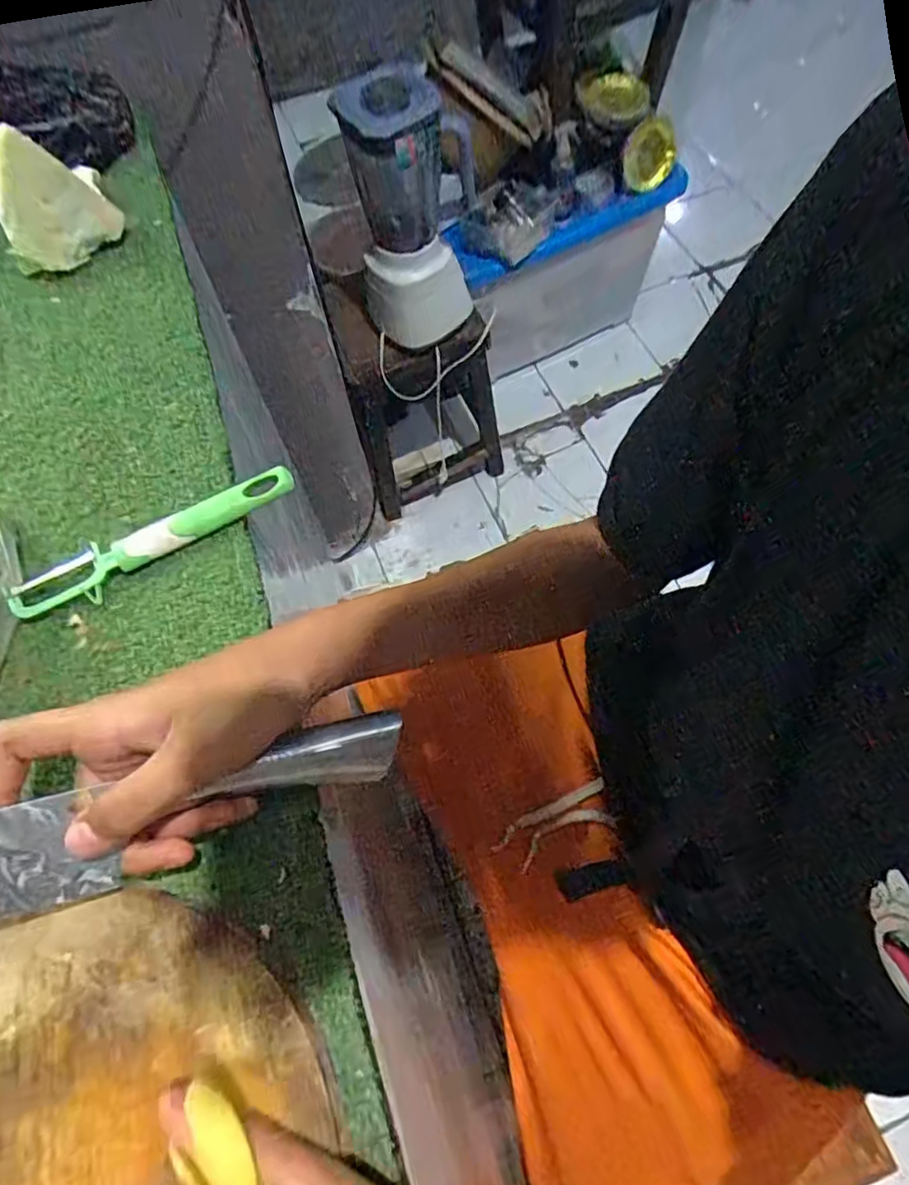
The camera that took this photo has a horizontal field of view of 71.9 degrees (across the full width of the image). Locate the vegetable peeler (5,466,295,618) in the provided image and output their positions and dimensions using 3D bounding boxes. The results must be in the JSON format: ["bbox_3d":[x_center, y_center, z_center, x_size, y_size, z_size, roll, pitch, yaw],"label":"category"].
[{"bbox_3d":[-0.174,-0.030,0.368,0.170,0.014,0.027,-27,66,-10],"label":"vegetable peeler"}]

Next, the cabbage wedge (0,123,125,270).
[{"bbox_3d":[-0.301,-0.297,0.457,0.077,0.085,0.054,-32,66,-11],"label":"cabbage wedge"}]

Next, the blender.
[{"bbox_3d":[-0.062,-0.551,0.957,0.163,0.421,0.155,-9,64,-1],"label":"blender"}]

